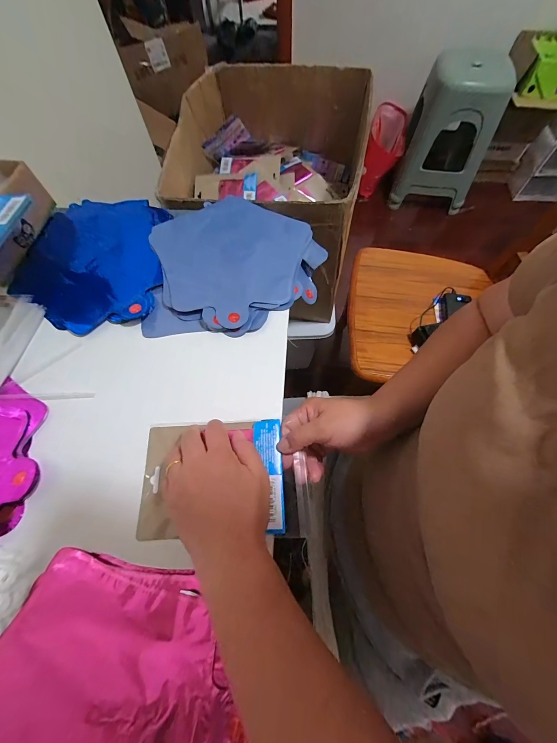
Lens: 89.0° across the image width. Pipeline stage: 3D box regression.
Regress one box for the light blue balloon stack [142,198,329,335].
[{"bbox_3d":[-0.063,-0.168,0.428,0.241,0.029,0.254,-8,66,-1],"label":"light blue balloon stack"}]

